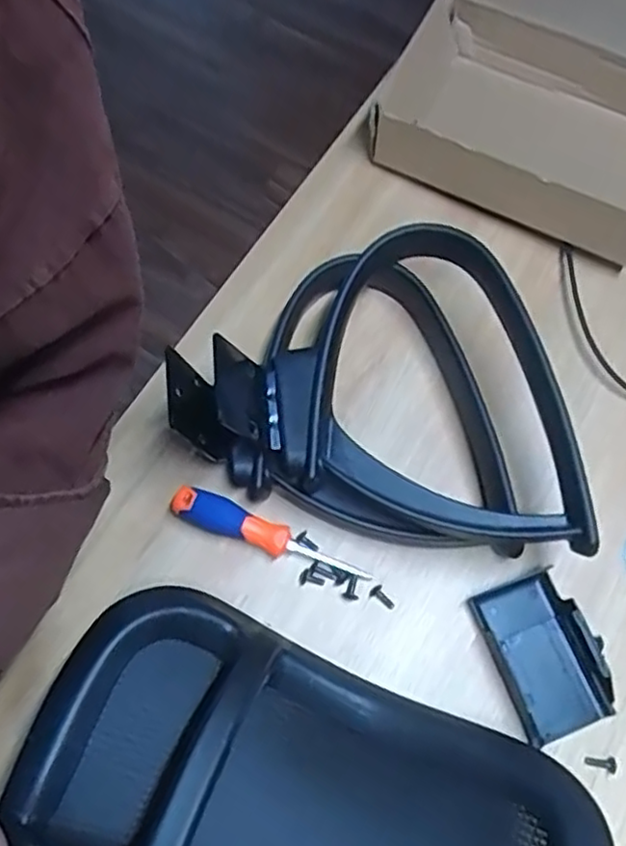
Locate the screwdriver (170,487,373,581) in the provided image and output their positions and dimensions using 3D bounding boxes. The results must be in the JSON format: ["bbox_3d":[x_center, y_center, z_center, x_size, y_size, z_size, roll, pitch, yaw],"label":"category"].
[{"bbox_3d":[-0.039,0.103,0.593,0.179,0.029,0.029,24,70,6],"label":"screwdriver"}]

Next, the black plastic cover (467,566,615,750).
[{"bbox_3d":[0.194,0.194,0.565,0.084,0.029,0.127,-19,71,-10],"label":"black plastic cover"}]

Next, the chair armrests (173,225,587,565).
[{"bbox_3d":[0.066,-0.039,0.607,0.329,0.100,0.276,7,69,0],"label":"chair armrests"}]

